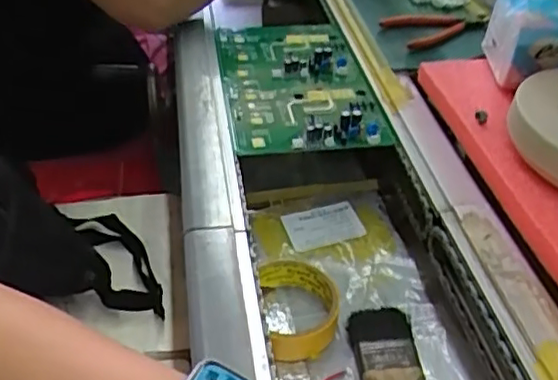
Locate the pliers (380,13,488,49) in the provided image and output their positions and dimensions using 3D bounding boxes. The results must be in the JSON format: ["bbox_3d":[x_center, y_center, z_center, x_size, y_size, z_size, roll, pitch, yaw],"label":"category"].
[{"bbox_3d":[0.214,-0.222,0.834,0.171,0.013,0.084,-20,42,-22],"label":"pliers"}]

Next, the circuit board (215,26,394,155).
[{"bbox_3d":[0.016,-0.127,0.737,0.158,0.027,0.281,-5,40,-7],"label":"circuit board"}]

